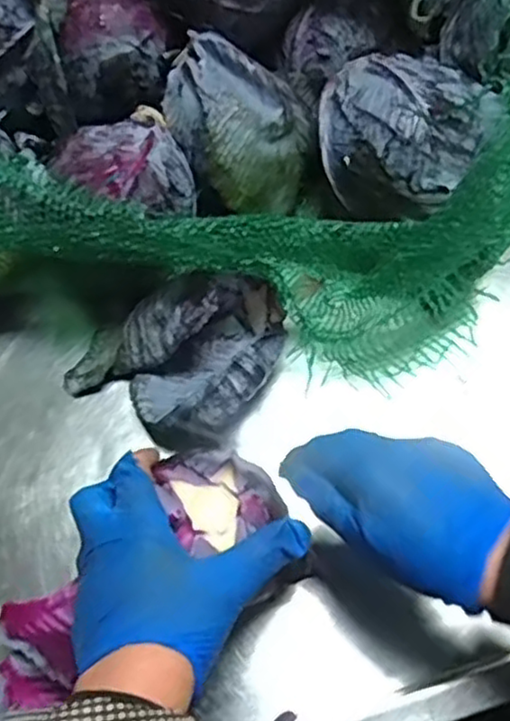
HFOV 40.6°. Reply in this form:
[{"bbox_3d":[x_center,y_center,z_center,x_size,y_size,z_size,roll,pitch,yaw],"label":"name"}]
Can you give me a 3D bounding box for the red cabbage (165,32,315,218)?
[{"bbox_3d":[-0.010,-0.194,0.561,0.110,0.093,0.123,-35,69,-13],"label":"red cabbage"}]

